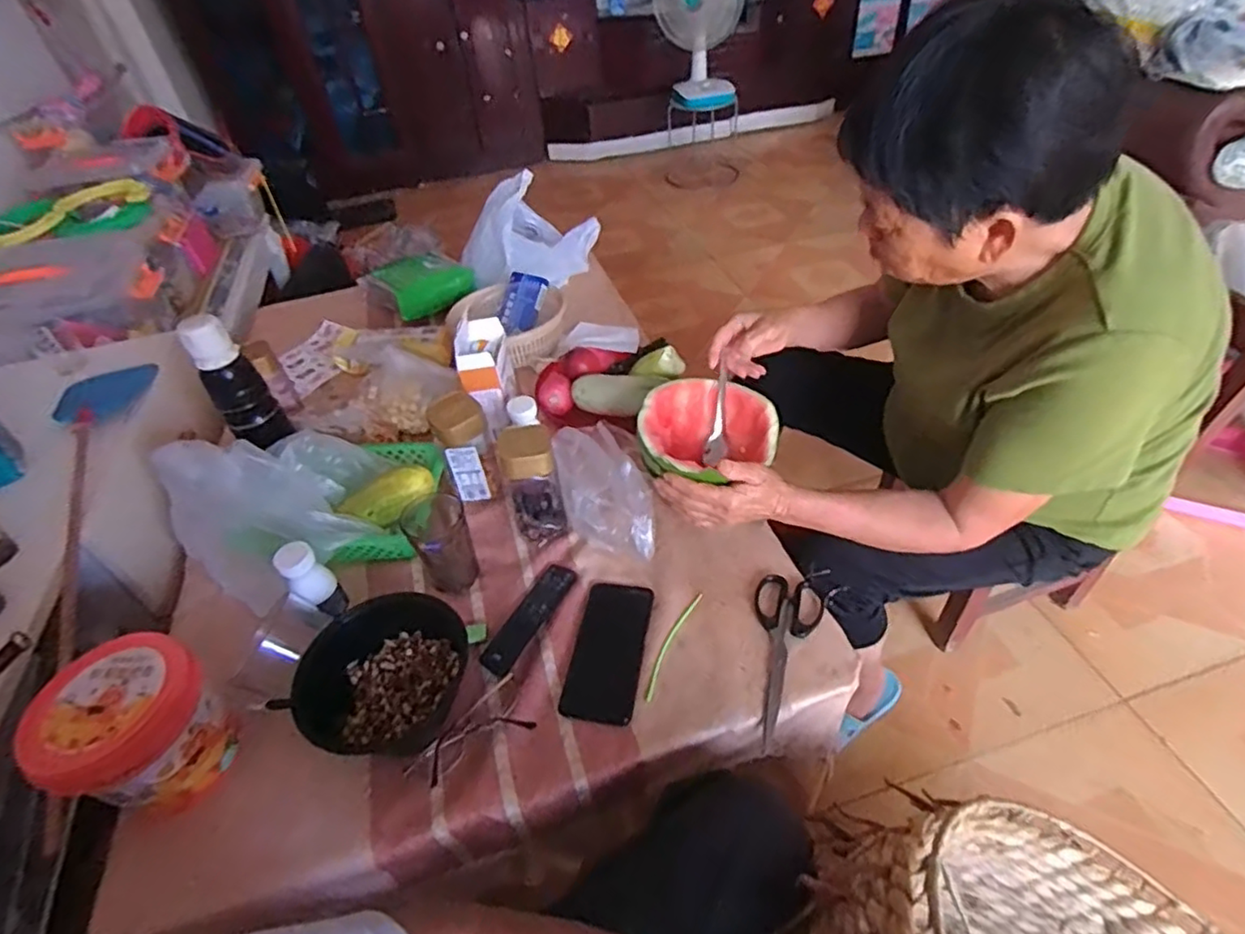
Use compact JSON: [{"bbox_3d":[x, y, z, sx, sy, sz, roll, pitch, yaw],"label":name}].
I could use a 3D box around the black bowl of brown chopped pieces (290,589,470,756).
[{"bbox_3d":[-0.240,0.212,0.652,0.145,0.072,0.173,11,47,18],"label":"black bowl of brown chopped pieces"}]

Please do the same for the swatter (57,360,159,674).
[{"bbox_3d":[-0.689,0.001,0.815,0.113,0.021,0.556,-22,46,-16],"label":"swatter"}]

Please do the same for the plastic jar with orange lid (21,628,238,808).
[{"bbox_3d":[-0.451,0.252,0.600,0.130,0.138,0.127,28,53,31],"label":"plastic jar with orange lid"}]

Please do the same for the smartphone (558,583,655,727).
[{"bbox_3d":[-0.014,0.201,0.699,0.077,0.007,0.165,5,45,12],"label":"smartphone"}]

